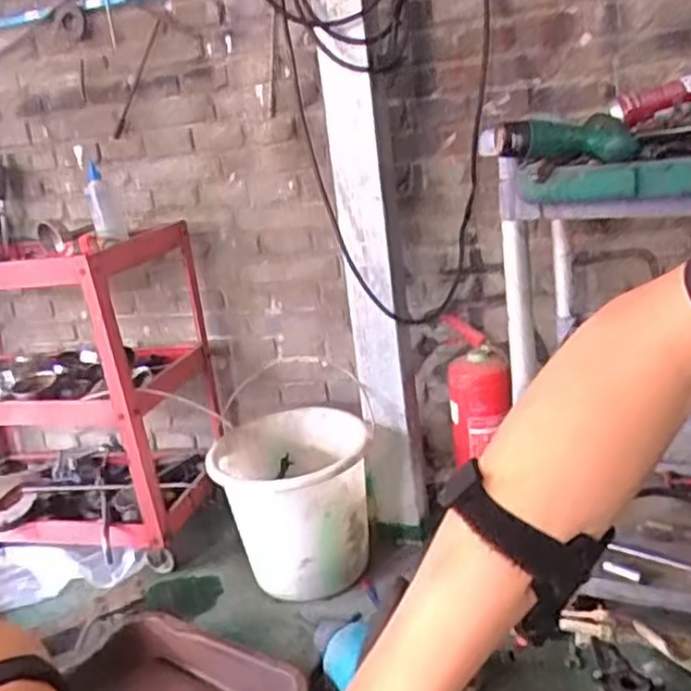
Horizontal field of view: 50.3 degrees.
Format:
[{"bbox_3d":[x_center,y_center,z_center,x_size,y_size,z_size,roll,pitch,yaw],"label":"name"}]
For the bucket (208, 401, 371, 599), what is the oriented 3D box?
[{"bbox_3d":[-0.102,0.329,1.557,0.314,0.274,0.337,-6,17,2],"label":"bucket"}]

